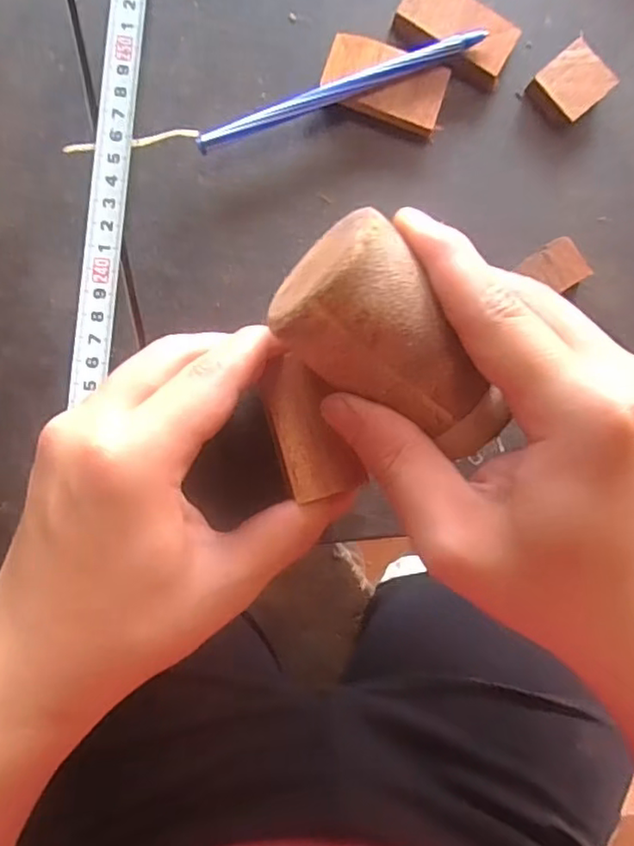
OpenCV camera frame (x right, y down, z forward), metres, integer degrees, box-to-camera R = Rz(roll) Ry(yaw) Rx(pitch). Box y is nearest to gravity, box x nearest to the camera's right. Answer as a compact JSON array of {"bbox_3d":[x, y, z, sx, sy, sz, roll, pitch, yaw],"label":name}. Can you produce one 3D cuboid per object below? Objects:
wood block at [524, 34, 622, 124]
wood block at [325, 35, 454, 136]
[{"bbox_3d":[0.120,-0.158,0.292,0.032,0.011,0.027,-42,93,-6],"label":"wood block"},{"bbox_3d":[0.031,-0.153,0.282,0.054,0.011,0.031,16,86,-6],"label":"wood block"}]

